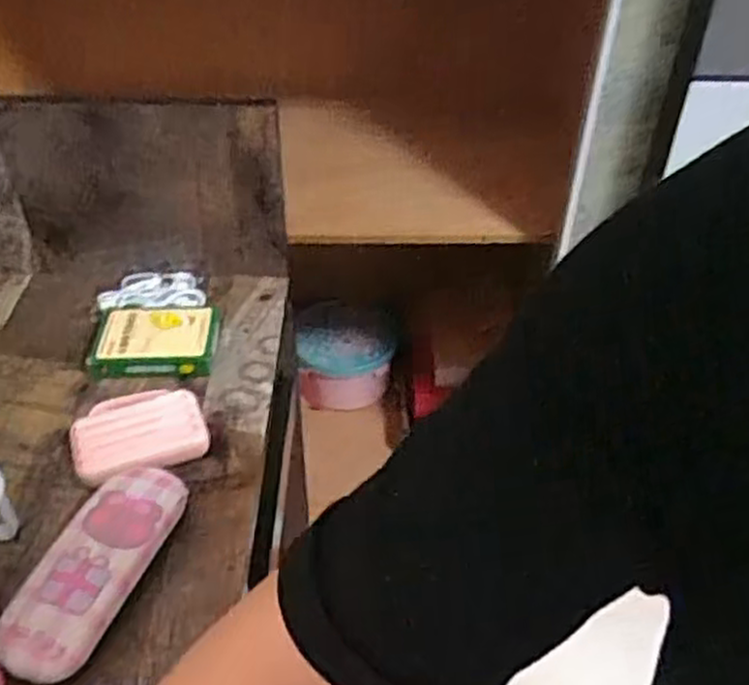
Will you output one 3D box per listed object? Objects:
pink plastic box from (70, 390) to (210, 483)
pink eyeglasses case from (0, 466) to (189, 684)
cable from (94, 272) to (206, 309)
[{"bbox_3d":[-0.189,0.074,0.615,0.100,0.027,0.087,-17,45,-19],"label":"pink plastic box"},{"bbox_3d":[-0.183,0.151,0.514,0.061,0.043,0.155,15,44,15],"label":"pink eyeglasses case"},{"bbox_3d":[-0.222,-0.053,0.762,0.104,0.011,0.056,-4,42,-6],"label":"cable"}]

